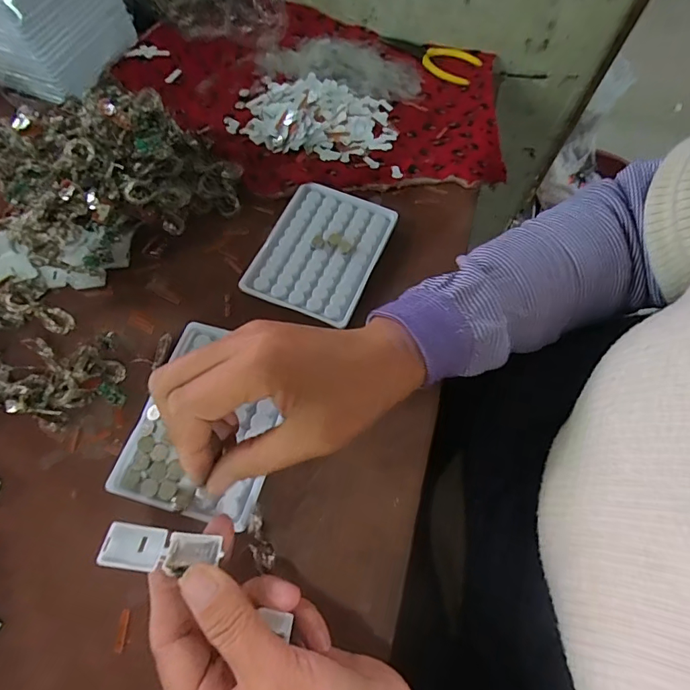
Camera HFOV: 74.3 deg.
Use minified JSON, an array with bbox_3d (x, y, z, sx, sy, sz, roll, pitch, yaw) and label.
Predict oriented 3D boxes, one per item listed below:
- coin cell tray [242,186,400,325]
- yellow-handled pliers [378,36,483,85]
[{"bbox_3d":[-0.020,-0.083,0.394,0.095,0.007,0.128,21,64,7],"label":"coin cell tray"},{"bbox_3d":[0.096,-0.338,0.533,0.121,0.006,0.053,19,64,6],"label":"yellow-handled pliers"}]

